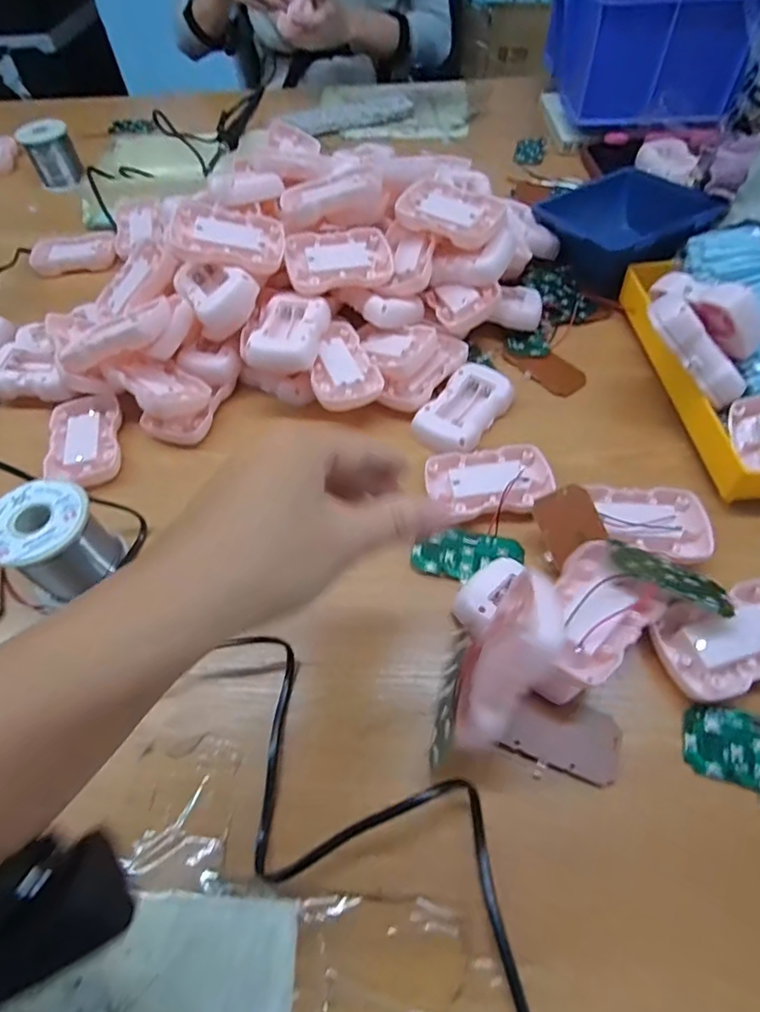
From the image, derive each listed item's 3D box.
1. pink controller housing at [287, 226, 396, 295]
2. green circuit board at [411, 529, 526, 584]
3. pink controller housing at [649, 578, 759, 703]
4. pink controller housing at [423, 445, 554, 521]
[{"bbox_3d":[-0.034,-0.210,0.451,0.089,0.015,0.058,-7,72,-9],"label":"pink controller housing"},{"bbox_3d":[0.060,0.033,0.357,0.072,0.008,0.037,8,57,9],"label":"green circuit board"},{"bbox_3d":[0.207,0.076,0.308,0.091,0.013,0.055,-15,57,-7],"label":"pink controller housing"},{"bbox_3d":[0.080,-0.019,0.382,0.088,0.012,0.054,-8,56,-2],"label":"pink controller housing"}]

